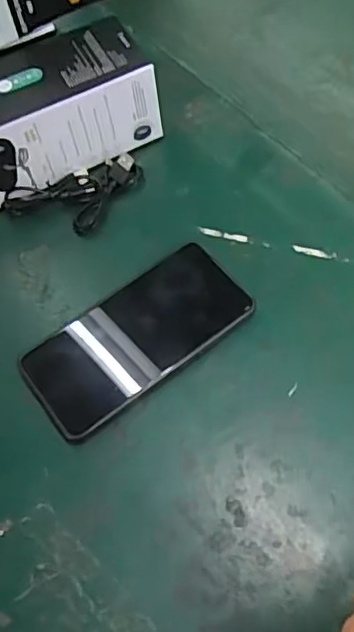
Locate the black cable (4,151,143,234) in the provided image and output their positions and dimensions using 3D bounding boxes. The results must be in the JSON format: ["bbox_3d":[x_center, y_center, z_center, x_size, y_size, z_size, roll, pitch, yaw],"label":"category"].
[{"bbox_3d":[-0.079,-0.097,0.491,0.111,0.016,0.057,-22,65,-9],"label":"black cable"}]

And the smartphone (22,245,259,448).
[{"bbox_3d":[-0.029,0.014,0.435,0.161,0.014,0.076,-35,68,-15],"label":"smartphone"}]

